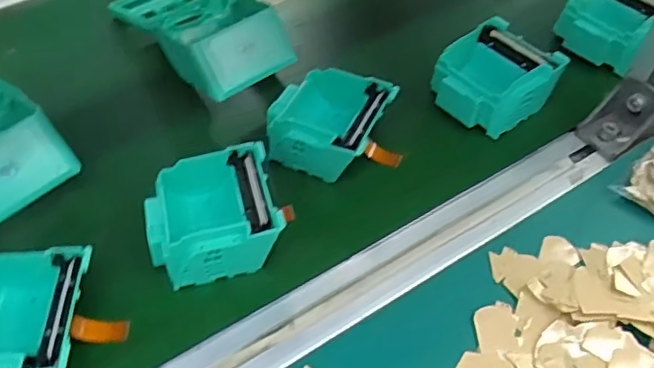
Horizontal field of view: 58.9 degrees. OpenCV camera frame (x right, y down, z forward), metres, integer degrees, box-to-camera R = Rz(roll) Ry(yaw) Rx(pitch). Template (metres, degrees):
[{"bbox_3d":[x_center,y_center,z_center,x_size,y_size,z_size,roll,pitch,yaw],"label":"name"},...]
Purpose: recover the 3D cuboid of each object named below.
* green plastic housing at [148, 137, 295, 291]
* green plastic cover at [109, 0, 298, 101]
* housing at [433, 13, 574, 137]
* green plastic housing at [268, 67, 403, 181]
[{"bbox_3d":[-0.070,0.021,0.364,0.081,0.035,0.075,-17,53,-12],"label":"green plastic housing"},{"bbox_3d":[-0.108,-0.135,0.484,0.087,0.049,0.182,-32,58,-23],"label":"green plastic cover"},{"bbox_3d":[0.127,-0.079,0.444,0.083,0.036,0.073,-36,59,-25],"label":"housing"},{"bbox_3d":[0.007,-0.041,0.416,0.086,0.037,0.079,24,55,19],"label":"green plastic housing"}]

